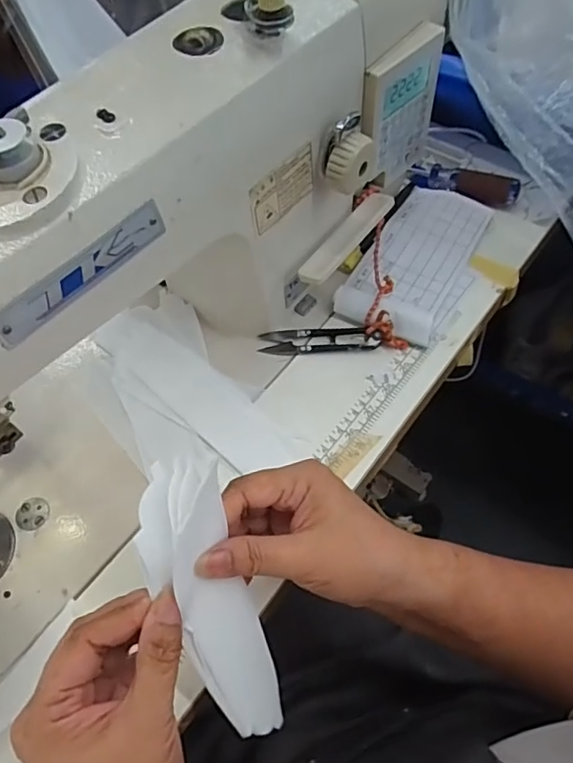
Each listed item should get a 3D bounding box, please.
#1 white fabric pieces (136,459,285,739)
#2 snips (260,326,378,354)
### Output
[{"bbox_3d":[-0.037,0.123,0.294,0.044,0.179,0.034,-19,25,-7],"label":"white fabric pieces"},{"bbox_3d":[0.028,-0.037,0.464,0.098,0.010,0.024,-2,59,3],"label":"snips"}]

